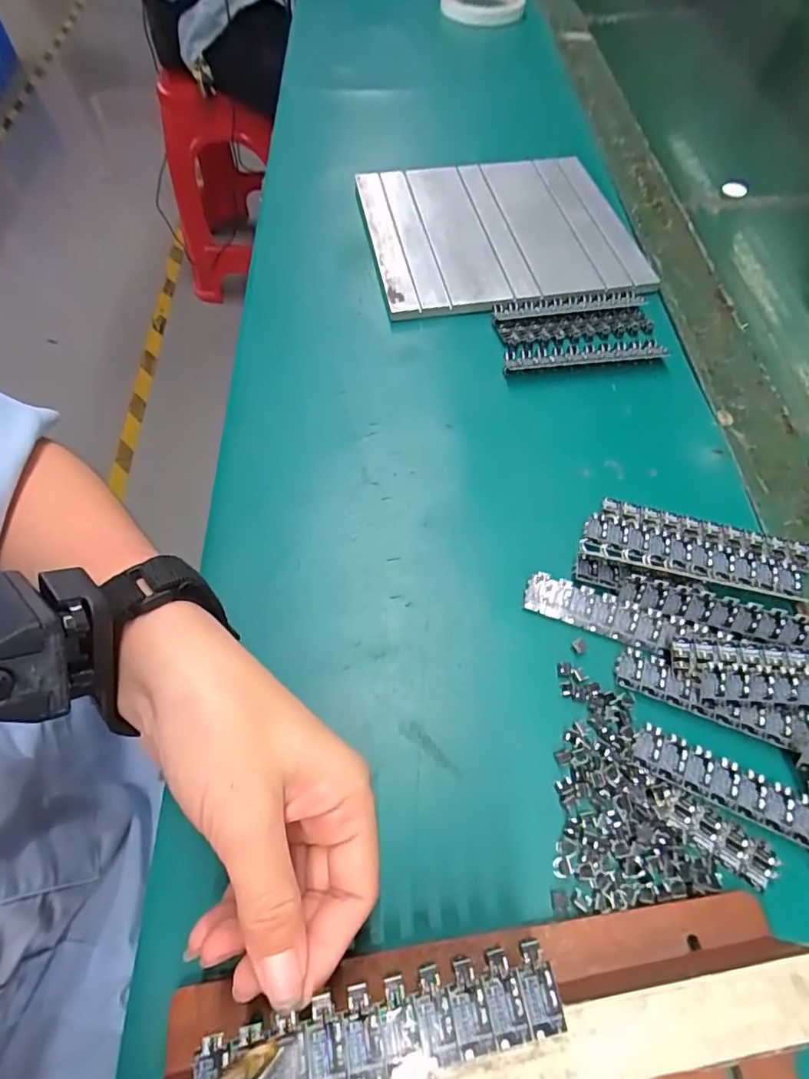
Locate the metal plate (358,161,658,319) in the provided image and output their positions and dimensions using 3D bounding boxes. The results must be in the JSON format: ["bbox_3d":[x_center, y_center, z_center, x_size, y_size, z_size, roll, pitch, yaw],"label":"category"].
[{"bbox_3d":[0.072,-0.248,0.420,0.198,0.015,0.182,-9,61,-6],"label":"metal plate"}]

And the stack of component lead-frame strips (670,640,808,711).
[{"bbox_3d":[0.184,0.062,0.245,0.116,0.012,0.030,4,60,1],"label":"stack of component lead-frame strips"}]

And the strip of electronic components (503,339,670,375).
[{"bbox_3d":[0.121,-0.125,0.358,0.111,0.004,0.025,-6,60,-4],"label":"strip of electronic components"}]

